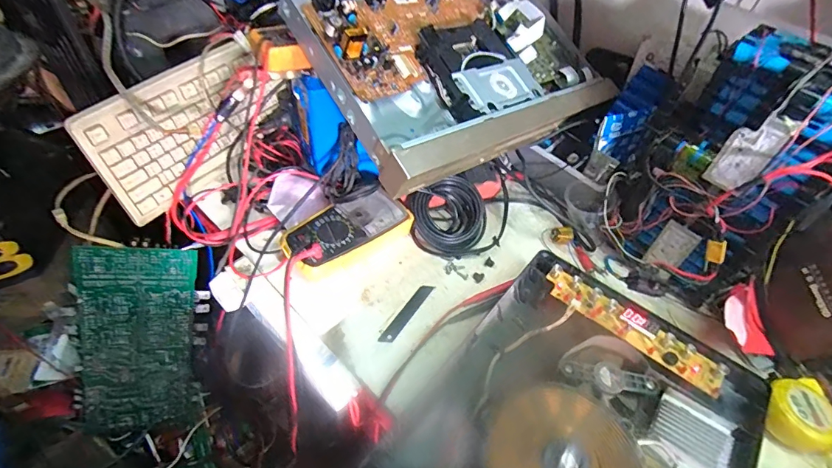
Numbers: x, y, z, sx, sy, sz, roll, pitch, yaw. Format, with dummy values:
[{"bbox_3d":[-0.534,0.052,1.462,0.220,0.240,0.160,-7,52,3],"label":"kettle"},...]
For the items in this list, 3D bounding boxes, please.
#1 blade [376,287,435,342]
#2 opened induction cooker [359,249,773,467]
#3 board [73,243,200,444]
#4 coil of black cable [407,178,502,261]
[{"bbox_3d":[-0.010,0.094,0.515,0.016,0.004,0.099,28,50,19],"label":"blade"},{"bbox_3d":[0.154,0.189,0.402,0.269,0.048,0.332,35,52,23],"label":"opened induction cooker"},{"bbox_3d":[-0.457,0.191,0.702,0.166,0.376,0.015,1,25,-24],"label":"board"},{"bbox_3d":[0.052,-0.022,0.586,0.102,0.068,0.099,3,47,-4],"label":"coil of black cable"}]

